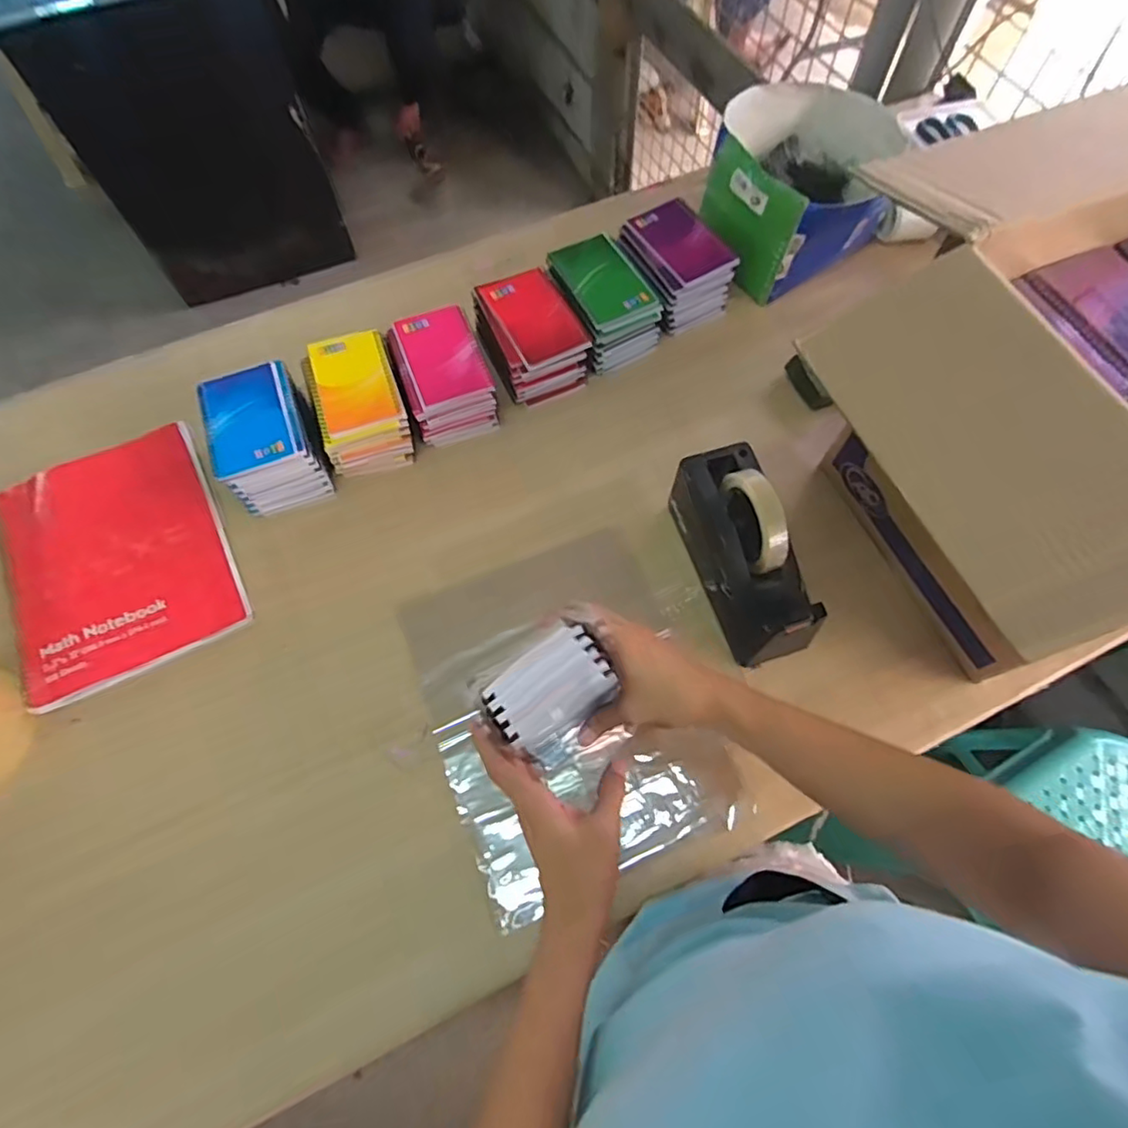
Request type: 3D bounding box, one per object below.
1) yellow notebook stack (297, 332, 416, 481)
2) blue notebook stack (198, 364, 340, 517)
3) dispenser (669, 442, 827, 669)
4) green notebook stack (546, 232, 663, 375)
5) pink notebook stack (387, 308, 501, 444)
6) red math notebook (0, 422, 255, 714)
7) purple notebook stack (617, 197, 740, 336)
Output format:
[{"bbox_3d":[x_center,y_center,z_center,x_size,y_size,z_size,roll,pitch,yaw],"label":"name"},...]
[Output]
[{"bbox_3d":[-0.232,-0.183,0.686,0.097,0.075,0.143,-17,67,-7],"label":"yellow notebook stack"},{"bbox_3d":[-0.325,-0.138,0.665,0.099,0.079,0.136,-22,68,-9],"label":"blue notebook stack"},{"bbox_3d":[0.176,-0.016,0.581,0.078,0.123,0.198,-18,67,-7],"label":"dispenser"},{"bbox_3d":[0.049,-0.322,0.741,0.107,0.075,0.136,-26,69,-11],"label":"green notebook stack"},{"bbox_3d":[-0.140,-0.219,0.704,0.094,0.072,0.133,-19,67,-7],"label":"pink notebook stack"},{"bbox_3d":[-0.479,-0.013,0.644,0.217,0.011,0.278,-25,68,-10],"label":"red math notebook"},{"bbox_3d":[0.135,-0.379,0.769,0.107,0.074,0.143,-29,69,-12],"label":"purple notebook stack"}]

